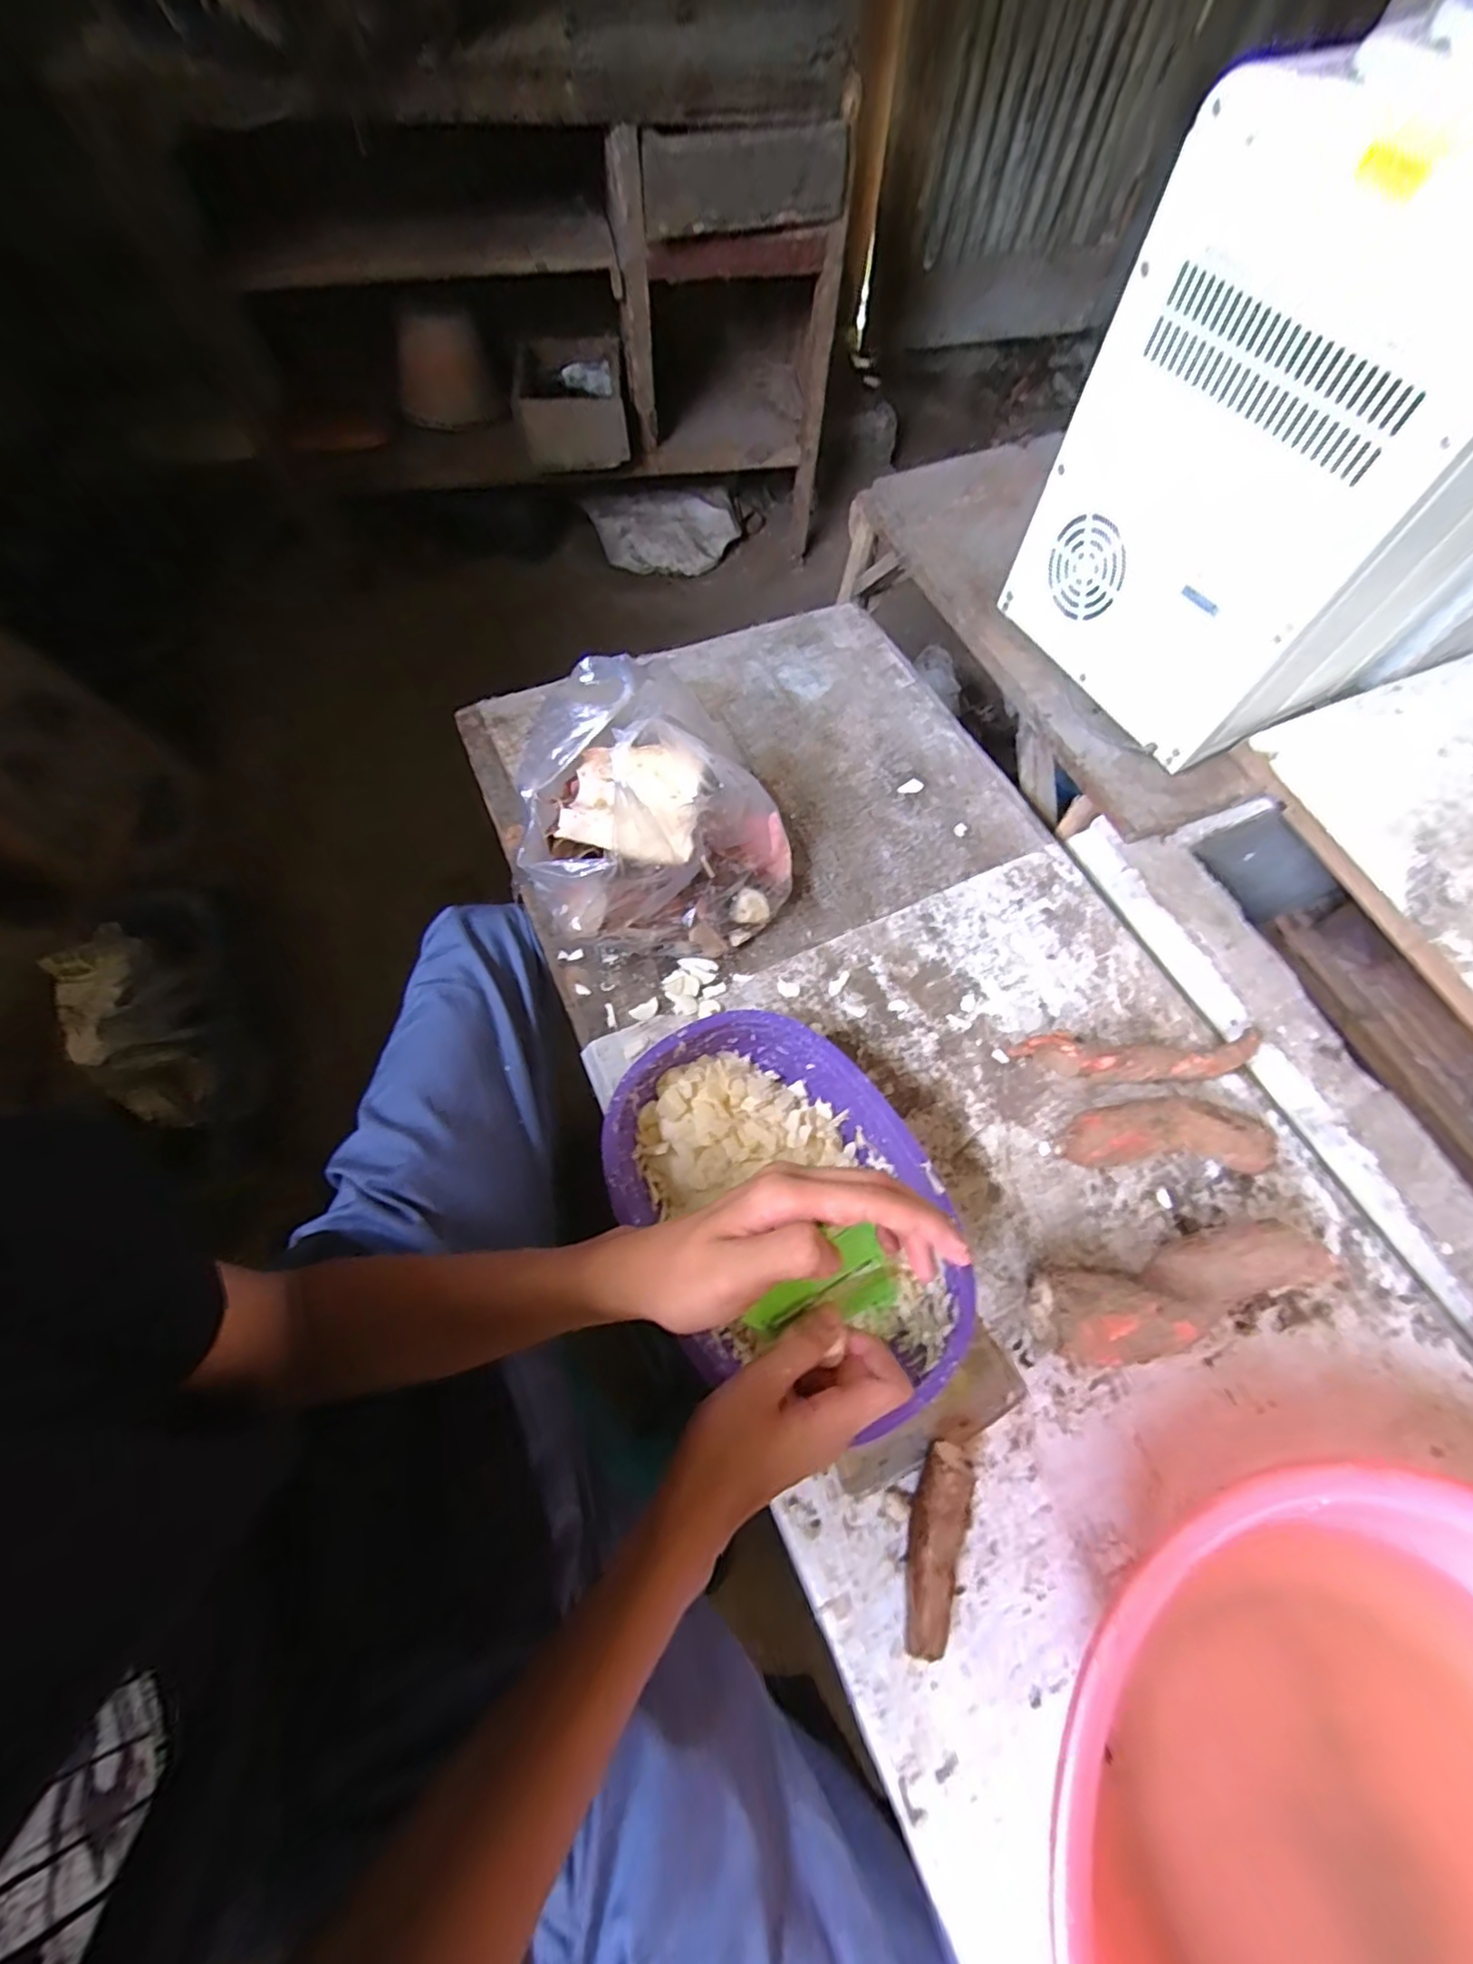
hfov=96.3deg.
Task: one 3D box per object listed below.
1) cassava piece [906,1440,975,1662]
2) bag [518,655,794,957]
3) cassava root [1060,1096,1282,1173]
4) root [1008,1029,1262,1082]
[{"bbox_3d":[0.133,0.380,0.447,0.037,0.038,0.117,18,66,6],"label":"cassava piece"},{"bbox_3d":[-0.065,-0.150,0.590,0.236,0.233,0.195,-5,66,-5],"label":"bag"},{"bbox_3d":[0.364,0.131,0.566,0.171,0.048,0.058,3,65,-1],"label":"cassava root"},{"bbox_3d":[0.366,0.068,0.599,0.227,0.036,0.043,-1,65,-2],"label":"root"}]

